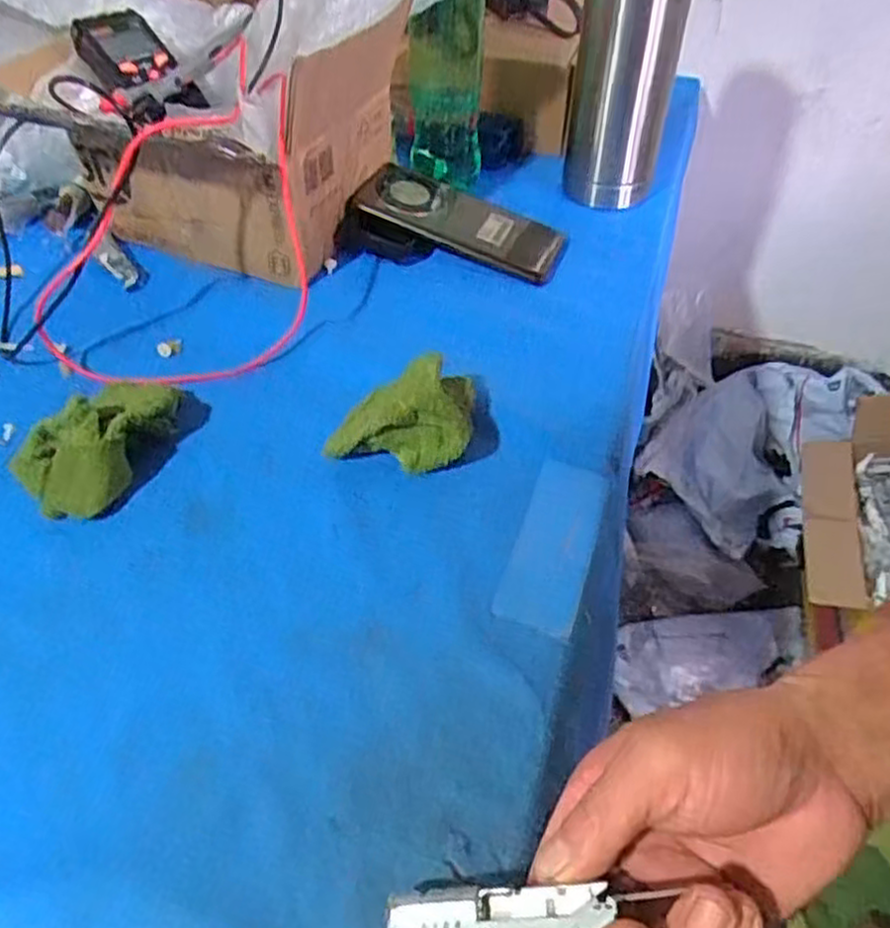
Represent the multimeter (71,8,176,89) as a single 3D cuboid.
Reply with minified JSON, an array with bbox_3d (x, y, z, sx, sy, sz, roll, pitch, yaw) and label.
[{"bbox_3d":[-0.248,-0.316,0.581,0.058,0.032,0.077,-32,77,-21],"label":"multimeter"}]

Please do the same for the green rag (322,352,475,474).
[{"bbox_3d":[-0.026,-0.021,0.434,0.076,0.062,0.045,-18,51,-14],"label":"green rag"}]

